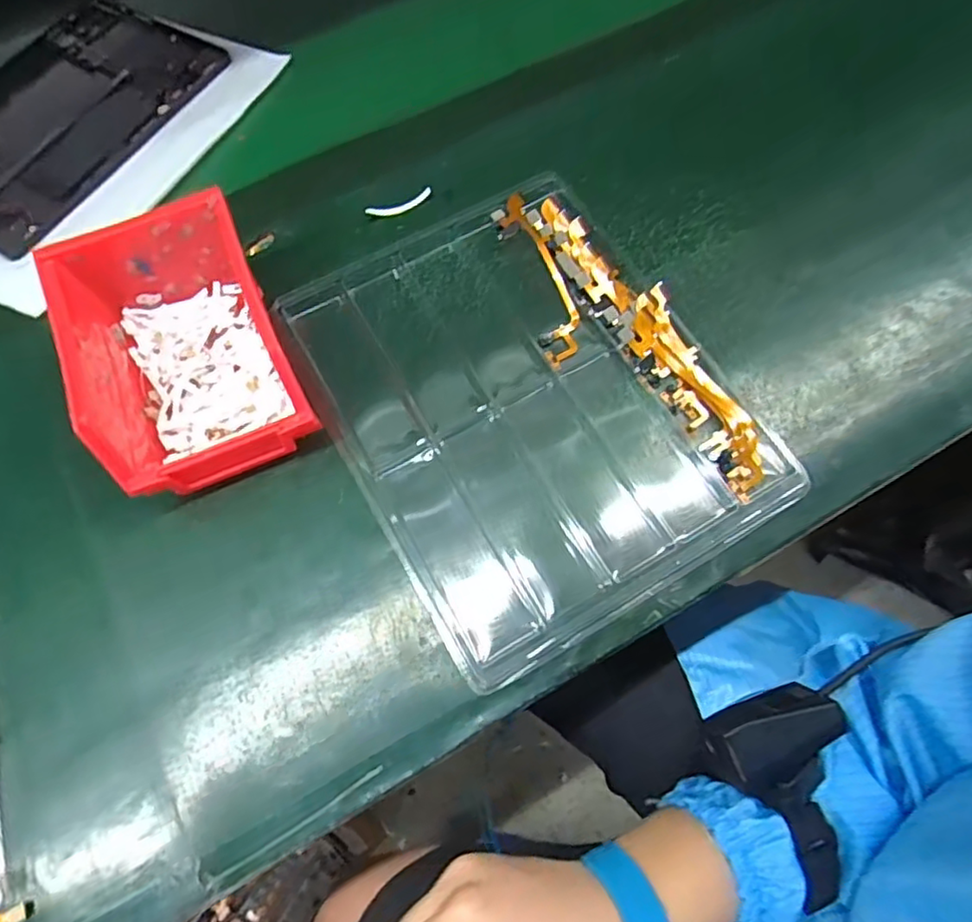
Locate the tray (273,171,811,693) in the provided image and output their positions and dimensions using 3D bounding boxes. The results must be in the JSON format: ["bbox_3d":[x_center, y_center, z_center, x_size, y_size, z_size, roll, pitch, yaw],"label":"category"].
[{"bbox_3d":[0.023,-0.043,0.378,0.222,0.014,0.273,-29,70,-10],"label":"tray"}]

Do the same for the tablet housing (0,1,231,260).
[{"bbox_3d":[-0.338,-0.272,0.492,0.175,0.016,0.236,28,71,12],"label":"tablet housing"}]

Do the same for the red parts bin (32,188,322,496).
[{"bbox_3d":[-0.169,-0.060,0.355,0.102,0.074,0.139,-23,69,-8],"label":"red parts bin"}]

